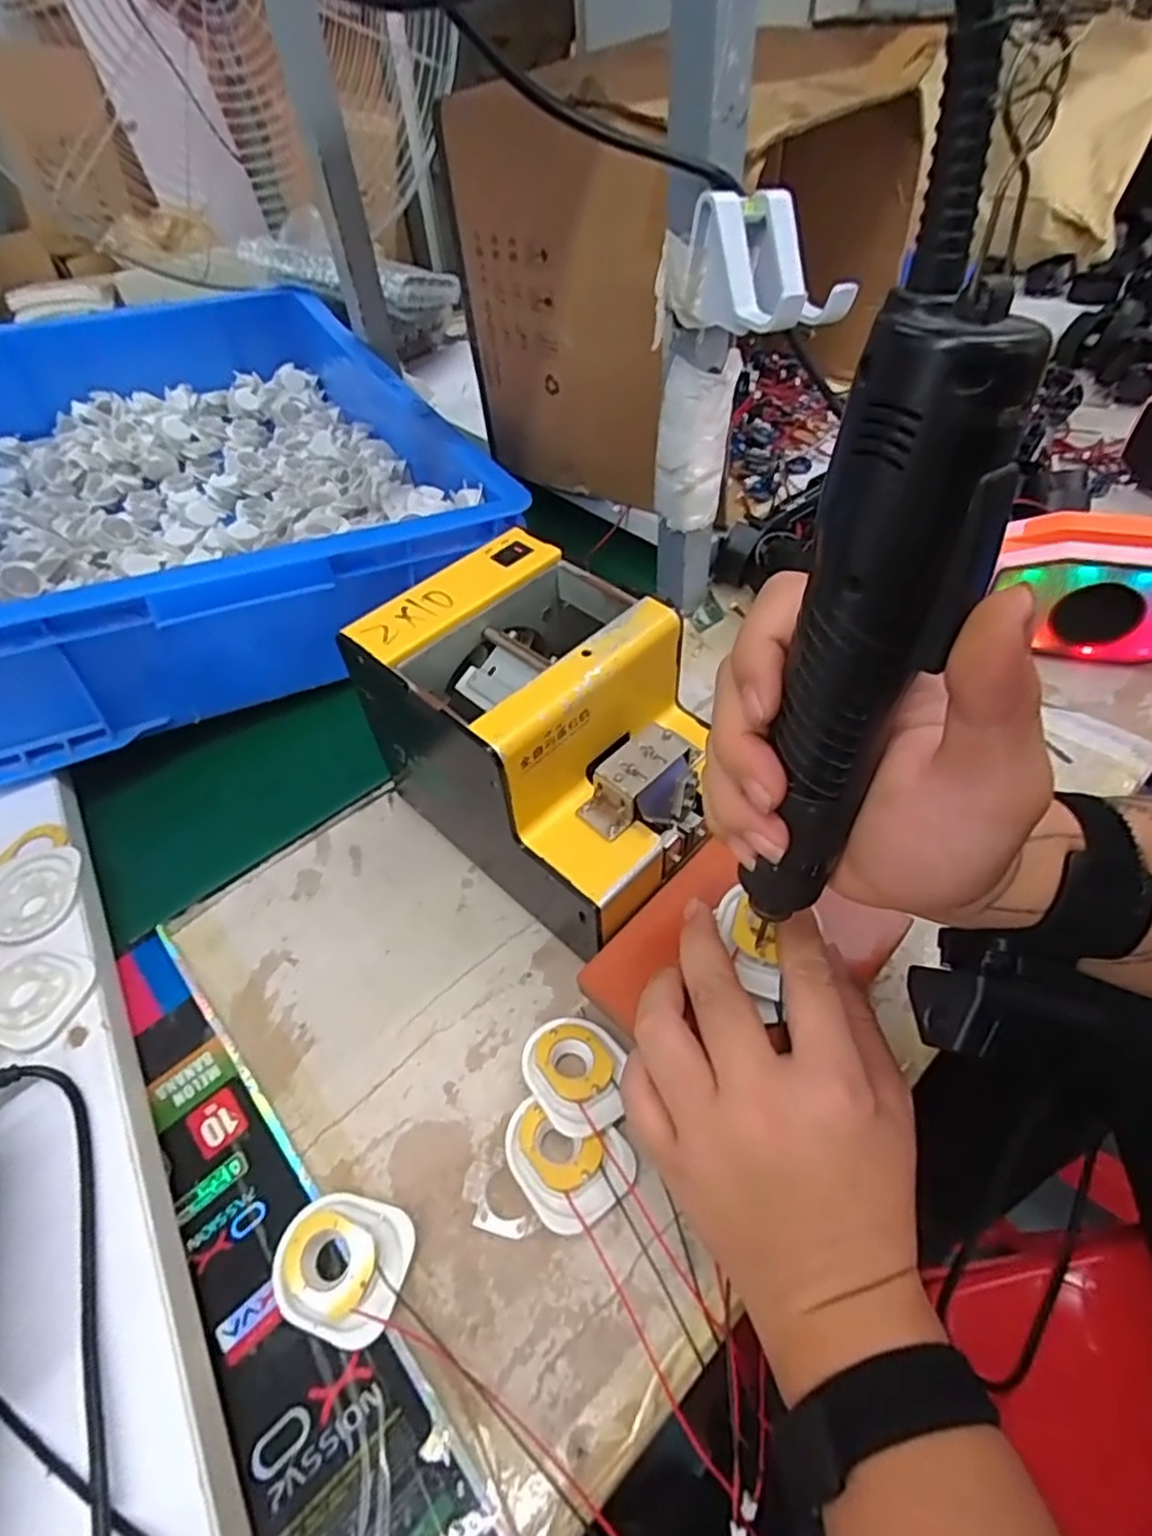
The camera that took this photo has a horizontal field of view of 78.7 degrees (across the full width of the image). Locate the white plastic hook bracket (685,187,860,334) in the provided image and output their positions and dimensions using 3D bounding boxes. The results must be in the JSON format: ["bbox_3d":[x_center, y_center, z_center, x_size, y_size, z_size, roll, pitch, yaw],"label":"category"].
[{"bbox_3d":[0.104,-0.267,0.375,0.060,0.057,0.080,-30,54,-20],"label":"white plastic hook bracket"}]

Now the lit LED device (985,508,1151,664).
[{"bbox_3d":[0.363,-0.125,0.489,0.140,0.082,0.050,13,52,15],"label":"lit LED device"}]

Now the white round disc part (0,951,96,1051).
[{"bbox_3d":[-0.284,0.117,0.364,0.054,0.006,0.047,11,51,13],"label":"white round disc part"}]

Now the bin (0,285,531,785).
[{"bbox_3d":[-0.352,-0.282,0.634,0.411,0.107,0.580,-25,52,-16],"label":"bin"}]

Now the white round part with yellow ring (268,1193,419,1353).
[{"bbox_3d":[-0.101,0.213,0.303,0.057,0.013,0.049,10,51,13],"label":"white round part with yellow ring"}]

